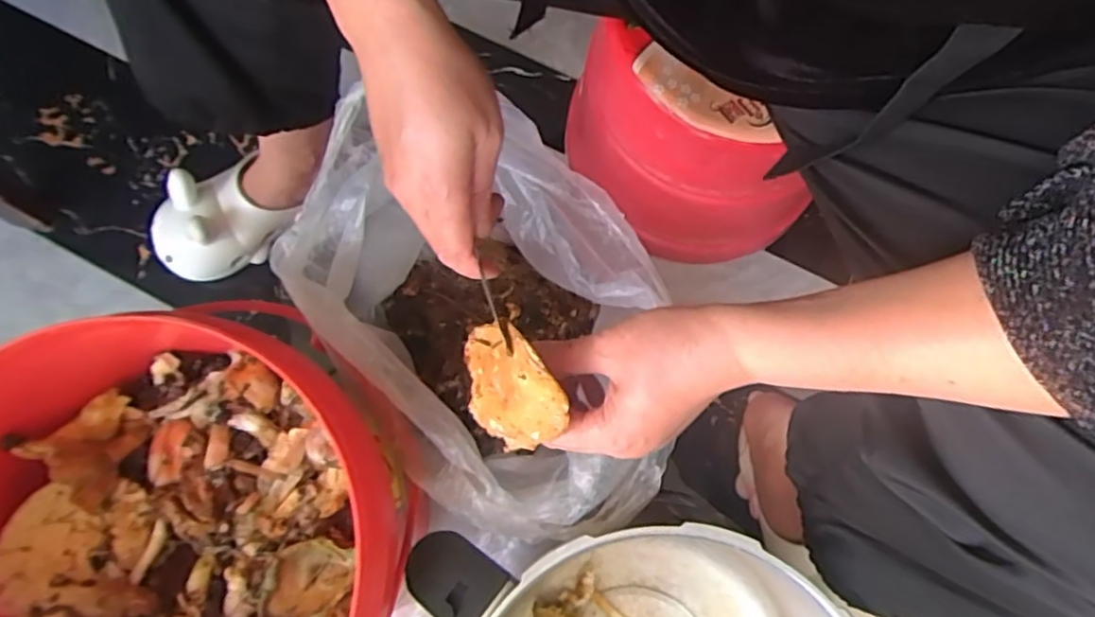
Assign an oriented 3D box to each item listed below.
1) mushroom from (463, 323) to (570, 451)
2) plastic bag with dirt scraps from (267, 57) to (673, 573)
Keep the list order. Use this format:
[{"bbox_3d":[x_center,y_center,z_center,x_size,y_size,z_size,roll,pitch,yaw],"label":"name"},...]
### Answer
[{"bbox_3d":[-0.018,0.045,0.361,0.063,0.012,0.070,-7,100,39],"label":"mushroom"},{"bbox_3d":[-0.039,0.011,0.613,0.260,0.235,0.388,-36,81,-7],"label":"plastic bag with dirt scraps"}]

